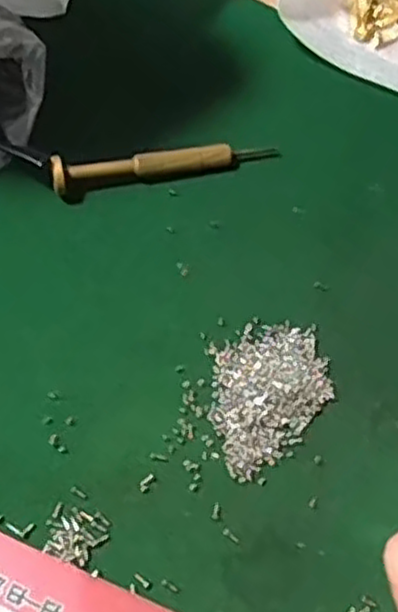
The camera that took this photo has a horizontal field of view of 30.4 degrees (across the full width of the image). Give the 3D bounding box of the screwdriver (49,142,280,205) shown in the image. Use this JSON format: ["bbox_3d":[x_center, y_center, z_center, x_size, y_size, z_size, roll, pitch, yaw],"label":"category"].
[{"bbox_3d":[-0.013,-0.058,0.300,0.093,0.015,0.011,-10,68,-7],"label":"screwdriver"}]

